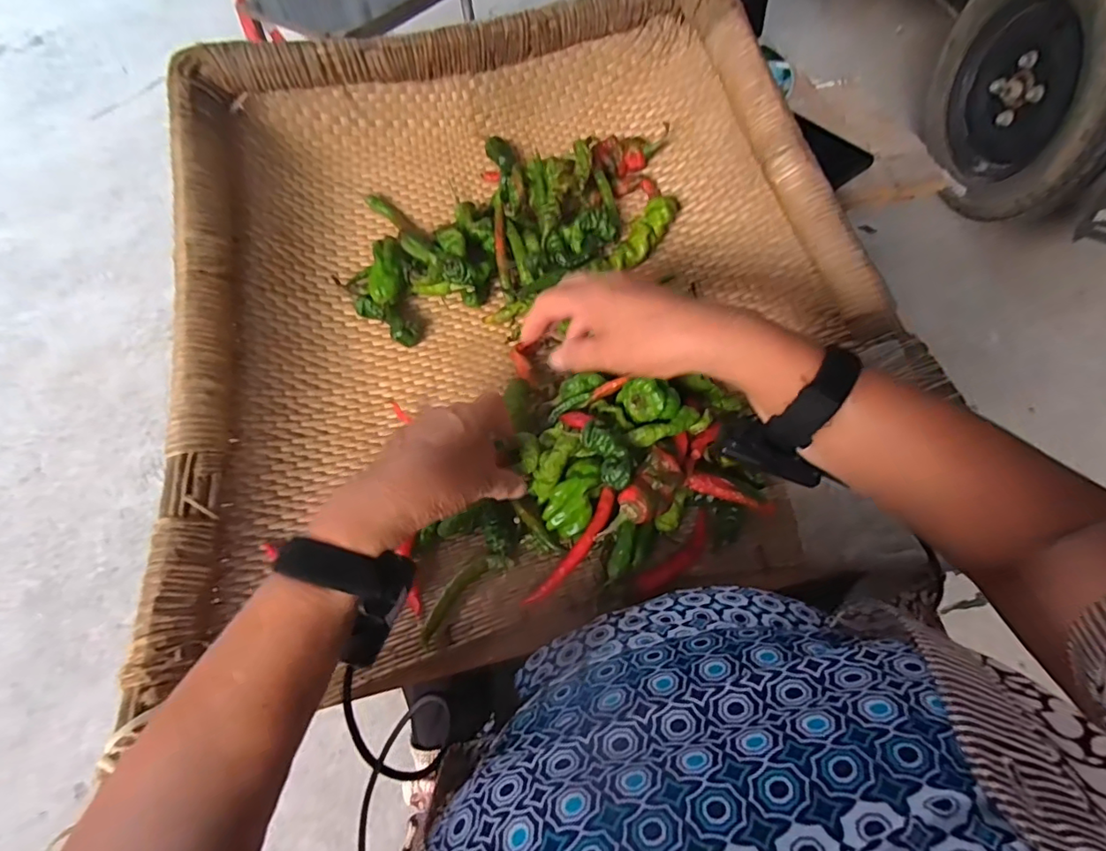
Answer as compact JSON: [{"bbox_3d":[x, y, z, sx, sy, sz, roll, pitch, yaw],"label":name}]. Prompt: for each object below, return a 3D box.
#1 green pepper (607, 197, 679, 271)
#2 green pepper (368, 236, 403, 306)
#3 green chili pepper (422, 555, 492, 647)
[{"bbox_3d":[0.096,-0.201,0.560,0.029,0.034,0.095,37,84,23],"label":"green pepper"},{"bbox_3d":[-0.166,-0.157,0.530,0.034,0.028,0.076,-13,60,-2],"label":"green pepper"},{"bbox_3d":[-0.073,0.126,0.389,0.016,0.007,0.075,25,48,18],"label":"green chili pepper"}]

